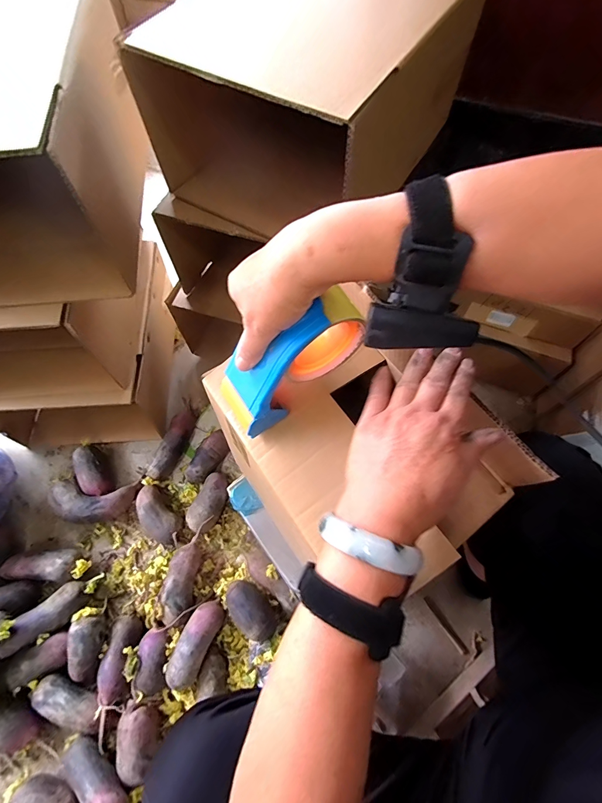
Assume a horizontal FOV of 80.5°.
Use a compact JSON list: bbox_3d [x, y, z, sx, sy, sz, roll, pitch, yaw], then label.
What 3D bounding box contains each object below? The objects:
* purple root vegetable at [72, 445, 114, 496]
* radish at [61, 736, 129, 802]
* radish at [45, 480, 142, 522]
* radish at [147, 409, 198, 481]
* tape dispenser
[{"bbox_3d":[-0.449,0.151,0.765,0.058,0.052,0.126,-35,69,-16],"label":"purple root vegetable"},{"bbox_3d":[-0.304,0.557,0.521,0.144,0.033,0.047,16,62,34],"label":"radish"},{"bbox_3d":[-0.429,0.207,0.734,0.169,0.061,0.084,-2,64,-1],"label":"radish"},{"bbox_3d":[-0.281,0.091,0.787,0.049,0.049,0.173,16,65,8],"label":"radish"},{"bbox_3d":[-0.013,-0.034,0.325,0.153,0.074,0.058,-40,65,22],"label":"tape dispenser"}]

